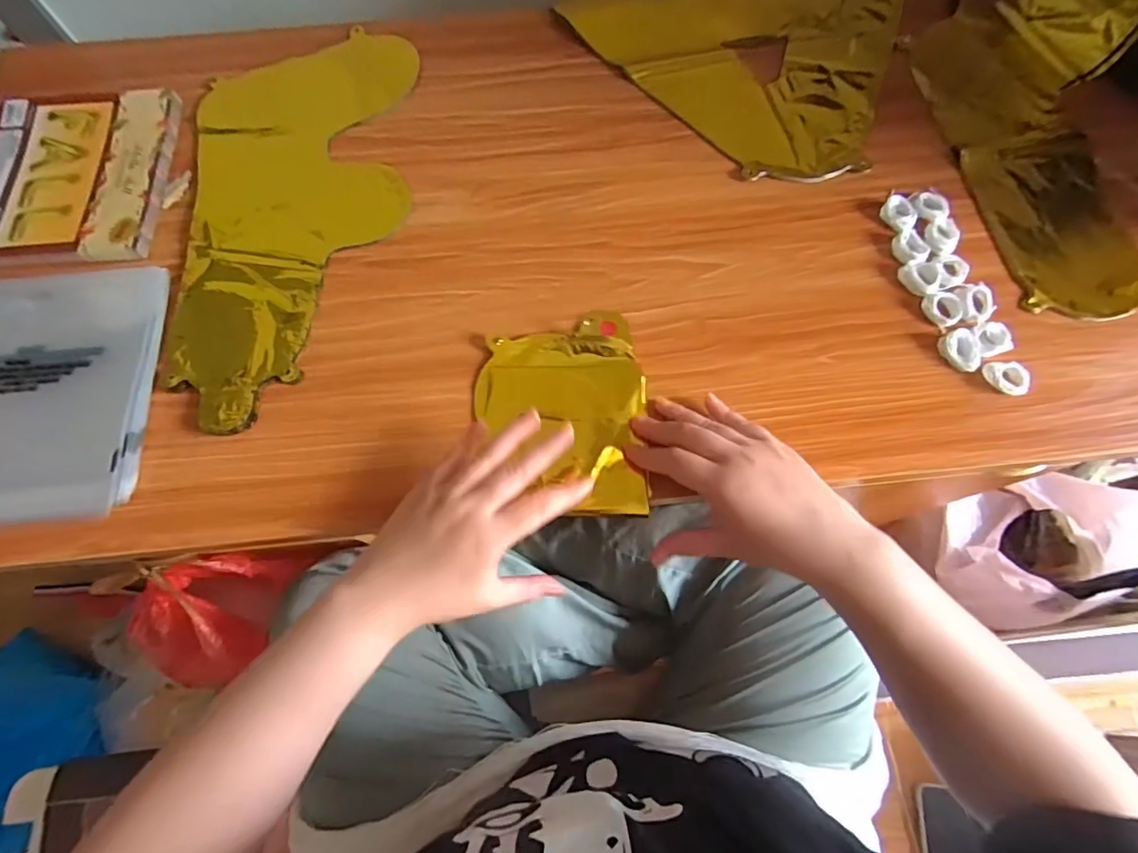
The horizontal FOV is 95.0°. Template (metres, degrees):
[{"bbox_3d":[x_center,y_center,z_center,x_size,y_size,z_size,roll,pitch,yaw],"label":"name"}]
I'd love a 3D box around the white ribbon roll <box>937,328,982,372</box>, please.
[{"bbox_3d":[0.316,-0.062,0.418,0.023,0.009,0.035,-24,72,-8],"label":"white ribbon roll"}]

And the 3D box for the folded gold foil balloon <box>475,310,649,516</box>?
[{"bbox_3d":[-0.006,-0.012,0.408,0.129,0.013,0.156,1,76,1],"label":"folded gold foil balloon"}]

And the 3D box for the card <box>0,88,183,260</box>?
[{"bbox_3d":[-0.459,-0.233,0.481,0.163,0.010,0.186,-3,71,-2],"label":"card"}]

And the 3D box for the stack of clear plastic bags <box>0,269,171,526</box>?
[{"bbox_3d":[-0.434,-0.025,0.403,0.203,0.016,0.204,-6,71,-2],"label":"stack of clear plastic bags"}]

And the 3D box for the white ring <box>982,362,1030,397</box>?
[{"bbox_3d":[0.345,-0.039,0.410,0.029,0.010,0.032,-20,72,-7],"label":"white ring"}]

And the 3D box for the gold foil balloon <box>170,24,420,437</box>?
[{"bbox_3d":[-0.244,-0.199,0.474,0.197,0.010,0.409,-7,71,-2],"label":"gold foil balloon"}]

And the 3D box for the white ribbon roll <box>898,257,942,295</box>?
[{"bbox_3d":[0.299,-0.128,0.442,0.028,0.011,0.032,-9,71,-3],"label":"white ribbon roll"}]

